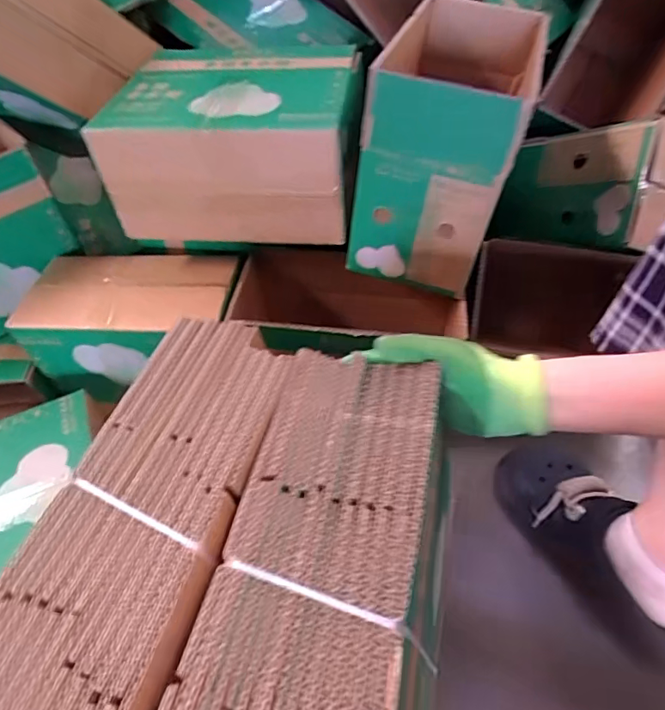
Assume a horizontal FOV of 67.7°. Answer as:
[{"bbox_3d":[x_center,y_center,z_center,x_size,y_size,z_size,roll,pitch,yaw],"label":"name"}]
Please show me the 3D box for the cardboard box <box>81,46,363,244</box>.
[{"bbox_3d":[-0.107,-0.258,0.602,0.268,0.136,0.218,3,49,6],"label":"cardboard box"}]

